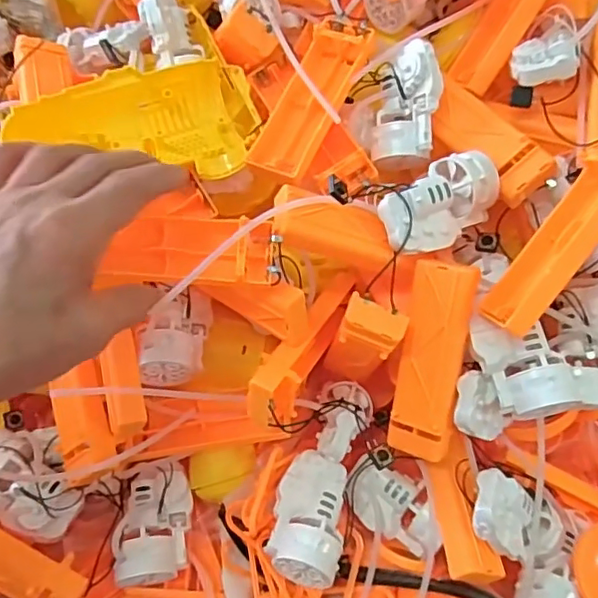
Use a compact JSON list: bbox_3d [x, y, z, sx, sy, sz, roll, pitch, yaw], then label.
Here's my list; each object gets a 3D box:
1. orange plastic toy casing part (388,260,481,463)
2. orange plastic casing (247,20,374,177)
[{"bbox_3d":[0.074,0.035,0.320,0.034,0.109,0.014,7,13,4],"label":"orange plastic toy casing part"},{"bbox_3d":[0.008,-0.118,0.345,0.035,0.018,0.108,23,75,16],"label":"orange plastic casing"}]

